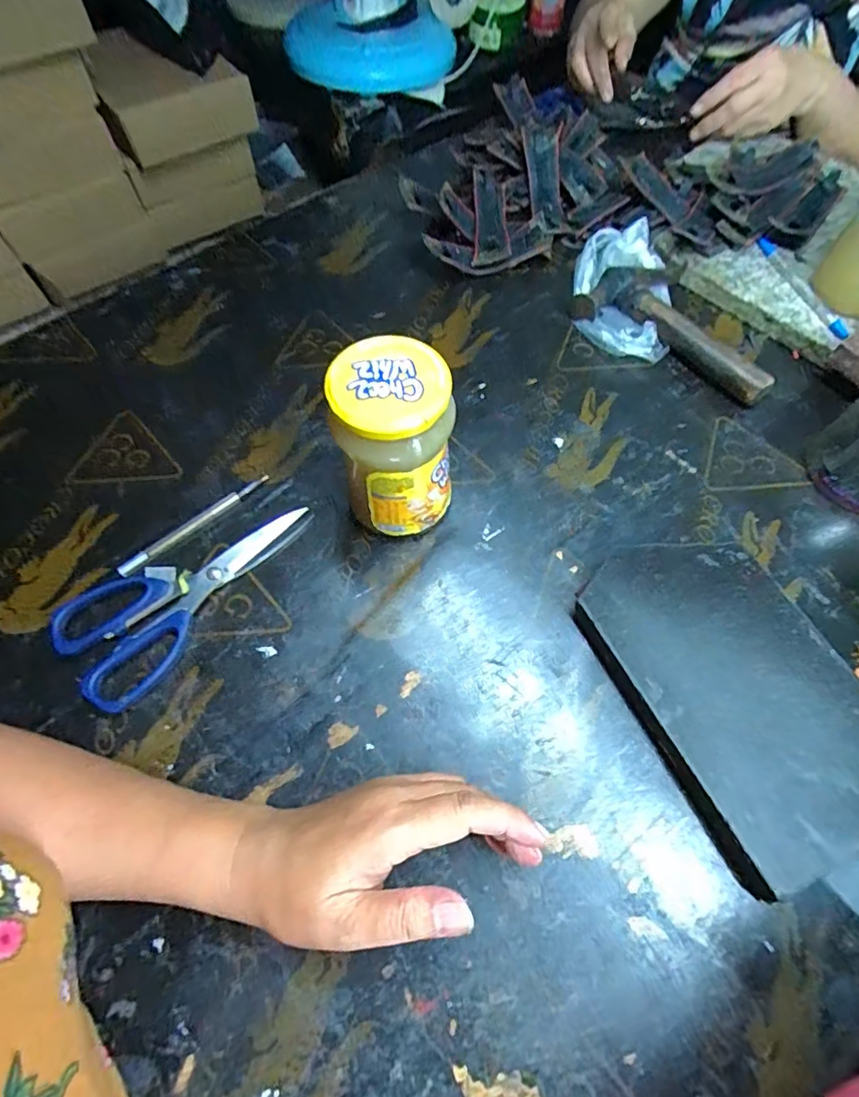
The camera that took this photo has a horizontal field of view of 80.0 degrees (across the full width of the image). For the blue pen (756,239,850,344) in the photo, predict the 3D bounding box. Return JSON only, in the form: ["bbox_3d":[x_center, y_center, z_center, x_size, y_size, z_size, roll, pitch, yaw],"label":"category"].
[{"bbox_3d":[0.351,-0.247,0.484,0.015,0.005,0.140,-13,65,-6],"label":"blue pen"}]

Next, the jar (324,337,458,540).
[{"bbox_3d":[-0.024,-0.066,0.351,0.071,0.136,0.070,0,64,0],"label":"jar"}]

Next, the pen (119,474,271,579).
[{"bbox_3d":[-0.183,-0.021,0.402,0.127,0.011,0.011,-41,71,-17],"label":"pen"}]

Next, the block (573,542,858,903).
[{"bbox_3d":[0.200,0.089,0.338,0.133,0.025,0.203,-24,67,-11],"label":"block"}]

